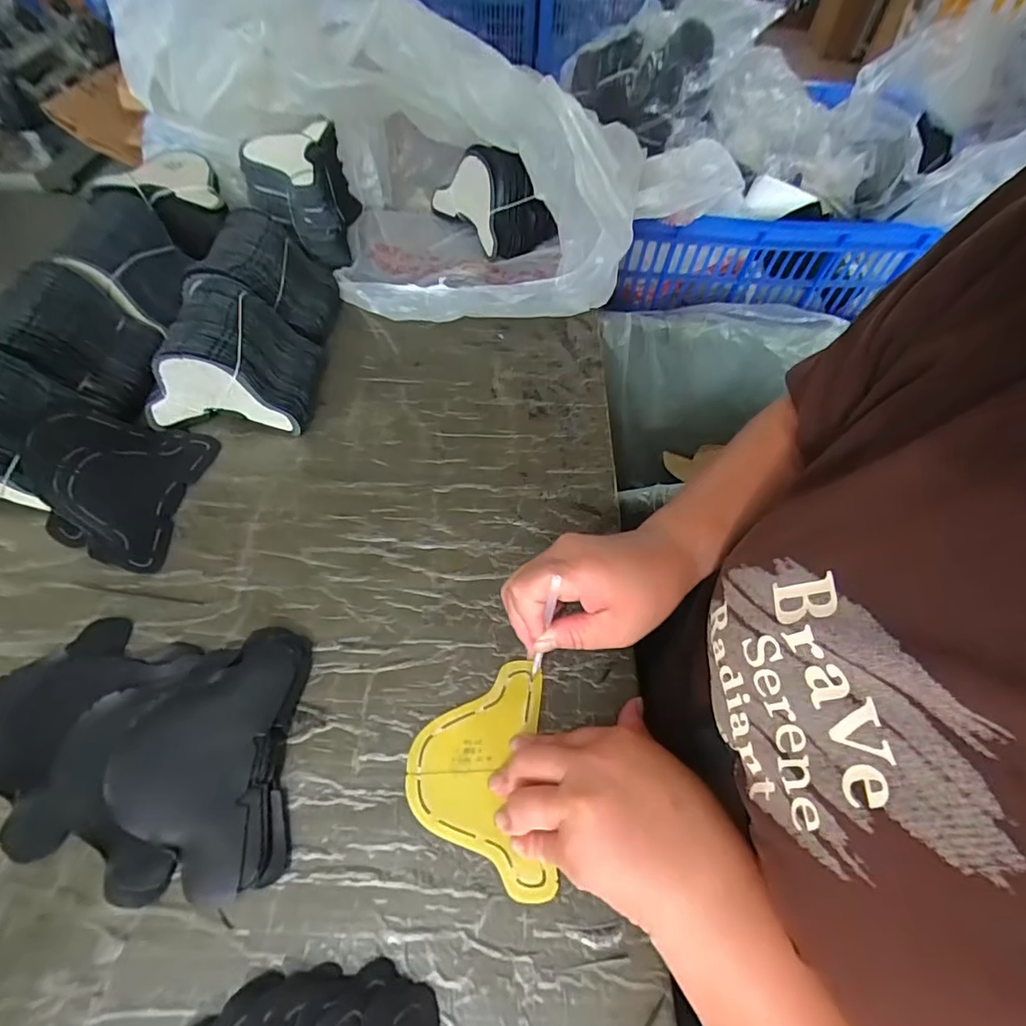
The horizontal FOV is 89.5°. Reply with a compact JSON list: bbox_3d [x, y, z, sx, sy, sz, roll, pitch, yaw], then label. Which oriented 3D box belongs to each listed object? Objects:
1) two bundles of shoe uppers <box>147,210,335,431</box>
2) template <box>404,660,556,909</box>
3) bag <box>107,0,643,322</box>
[{"bbox_3d":[-0.257,-0.203,0.509,0.133,0.102,0.240,2,57,-2],"label":"two bundles of shoe uppers"},{"bbox_3d":[-0.022,0.164,0.331,0.087,0.004,0.134,-1,58,-2],"label":"template"},{"bbox_3d":[-0.105,-0.417,0.575,0.524,0.251,0.303,27,60,14],"label":"bag"}]

